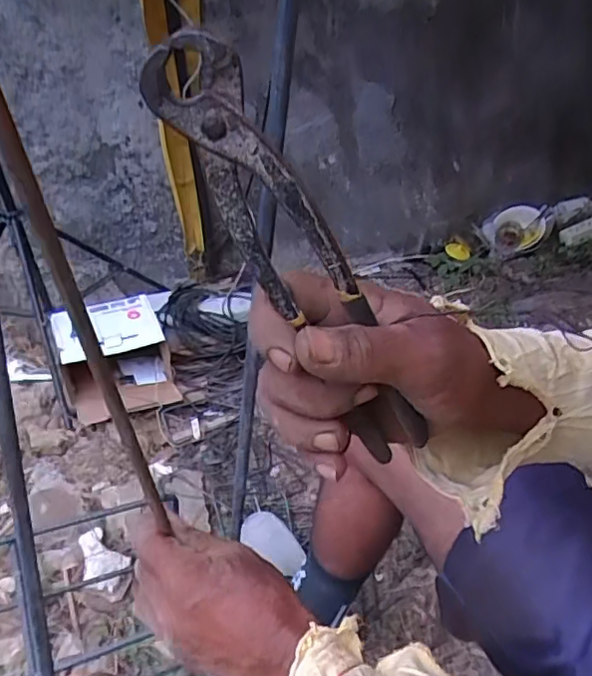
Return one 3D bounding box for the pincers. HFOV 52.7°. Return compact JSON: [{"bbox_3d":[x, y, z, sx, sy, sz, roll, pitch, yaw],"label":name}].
[{"bbox_3d":[0.007,-0.021,0.255,0.034,0.217,0.018,-32,35,1],"label":"pincers"}]

